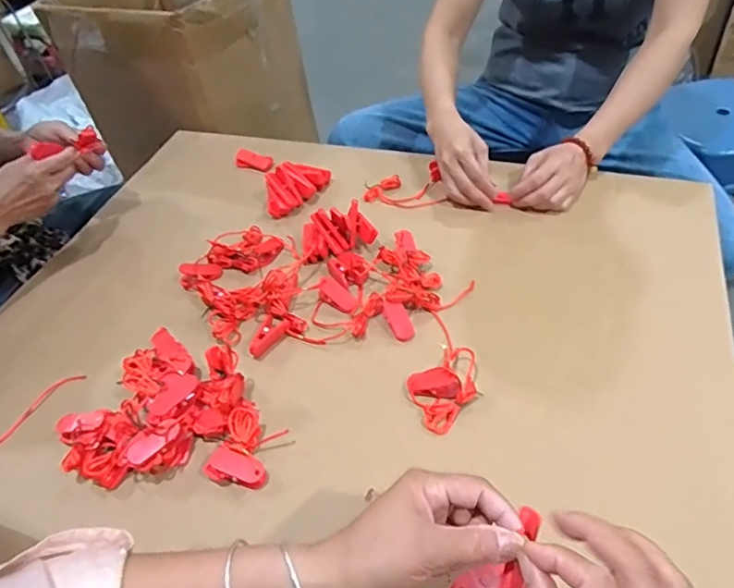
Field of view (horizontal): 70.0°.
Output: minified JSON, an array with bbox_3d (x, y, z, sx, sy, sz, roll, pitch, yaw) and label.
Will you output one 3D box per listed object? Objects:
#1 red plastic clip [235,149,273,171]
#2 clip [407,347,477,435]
[{"bbox_3d":[-0.174,-0.208,0.815,0.063,0.021,0.021,15,51,20],"label":"red plastic clip"},{"bbox_3d":[0.075,0.085,0.497,0.055,0.024,0.081,34,59,32],"label":"clip"}]

